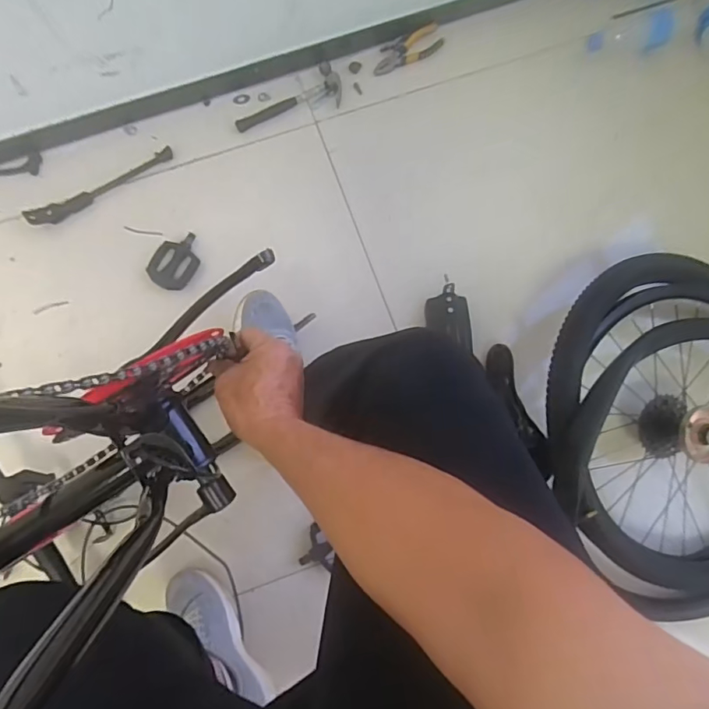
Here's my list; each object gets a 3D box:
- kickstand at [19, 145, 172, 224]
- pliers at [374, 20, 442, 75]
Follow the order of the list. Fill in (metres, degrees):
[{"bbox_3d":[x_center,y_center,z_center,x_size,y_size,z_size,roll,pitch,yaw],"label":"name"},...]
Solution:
[{"bbox_3d":[-0.492,-0.326,0.995,0.302,0.024,0.036,-30,80,-7],"label":"kickstand"},{"bbox_3d":[0.106,-0.614,1.029,0.150,0.014,0.060,-26,80,-6],"label":"pliers"}]

